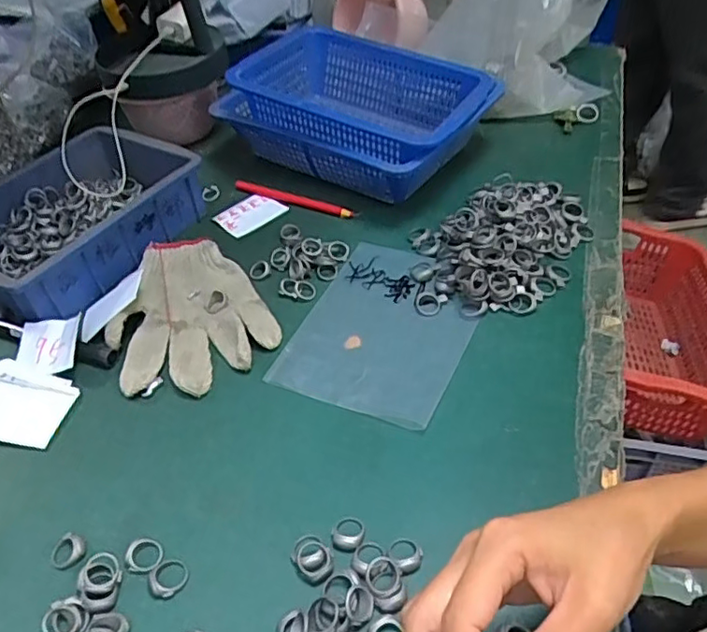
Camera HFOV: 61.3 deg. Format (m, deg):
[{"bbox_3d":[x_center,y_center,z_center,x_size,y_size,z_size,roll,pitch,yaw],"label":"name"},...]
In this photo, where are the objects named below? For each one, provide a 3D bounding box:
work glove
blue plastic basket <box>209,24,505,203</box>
[{"bbox_3d":[-0.162,-0.007,0.564,0.139,0.018,0.195,-24,47,-17],"label":"work glove"},{"bbox_3d":[0.009,-0.251,0.720,0.293,0.104,0.216,27,53,29],"label":"blue plastic basket"}]

